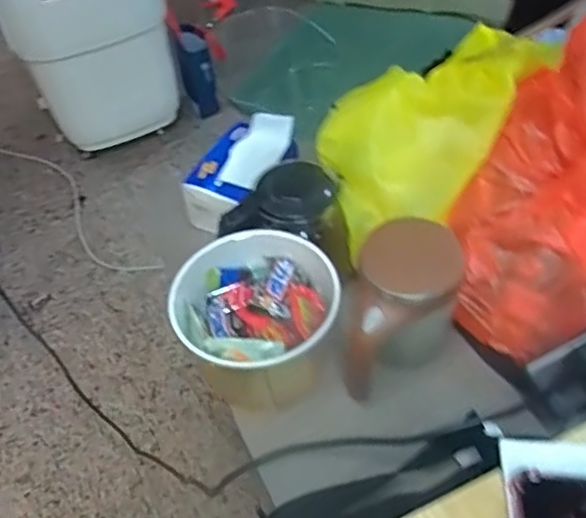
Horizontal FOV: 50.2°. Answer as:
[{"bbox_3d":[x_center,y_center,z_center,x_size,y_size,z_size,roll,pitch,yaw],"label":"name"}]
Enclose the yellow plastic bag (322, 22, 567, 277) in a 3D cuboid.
[{"bbox_3d":[0.154,-0.131,0.657,0.251,0.116,0.133,-27,53,-17],"label":"yellow plastic bag"}]

